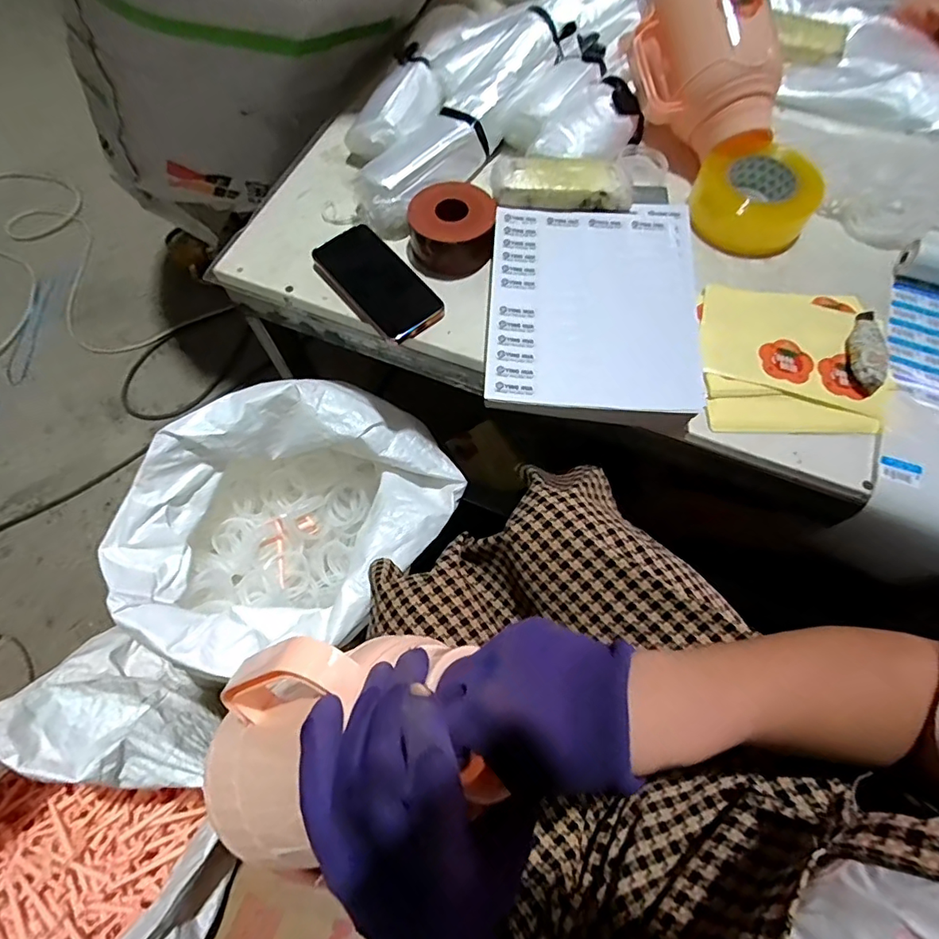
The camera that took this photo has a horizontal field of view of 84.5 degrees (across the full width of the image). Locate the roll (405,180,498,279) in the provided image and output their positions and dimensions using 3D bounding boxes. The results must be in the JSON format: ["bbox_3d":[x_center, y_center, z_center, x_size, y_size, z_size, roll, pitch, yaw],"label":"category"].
[{"bbox_3d":[-0.021,-0.281,0.607,0.099,0.062,0.095,0,66,0],"label":"roll"}]

